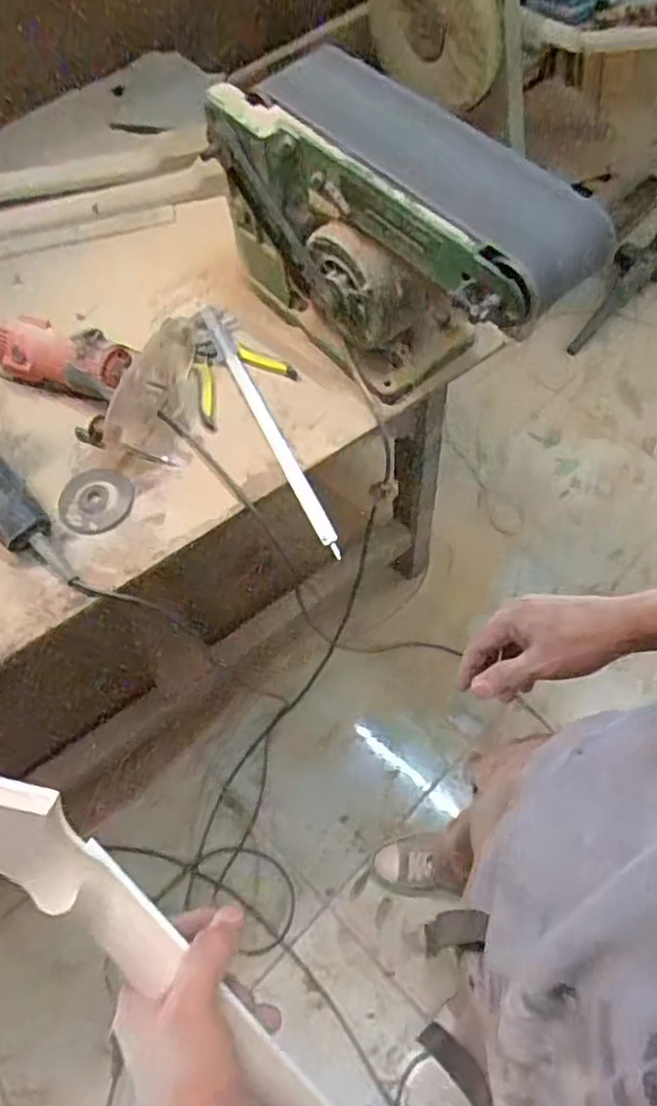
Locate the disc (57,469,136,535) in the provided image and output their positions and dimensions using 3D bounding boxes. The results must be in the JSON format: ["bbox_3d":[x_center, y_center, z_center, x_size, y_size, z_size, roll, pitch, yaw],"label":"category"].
[{"bbox_3d":[-0.278,-0.065,0.833,0.086,0.004,0.090,-1,64,3],"label":"disc"}]

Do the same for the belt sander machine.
[{"bbox_3d":[0.095,-0.367,0.810,0.242,0.285,0.416,-42,68,-16],"label":"belt sander machine"}]

